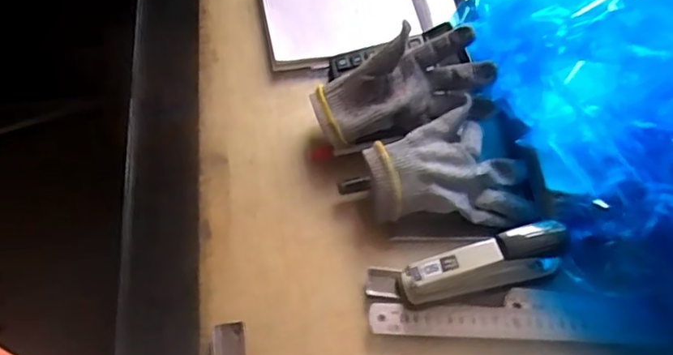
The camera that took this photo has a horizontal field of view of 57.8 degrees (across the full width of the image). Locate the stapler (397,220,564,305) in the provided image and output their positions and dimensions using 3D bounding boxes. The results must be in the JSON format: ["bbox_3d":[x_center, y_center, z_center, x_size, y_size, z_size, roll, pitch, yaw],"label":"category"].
[{"bbox_3d":[0.135,0.077,0.546,0.154,0.053,0.036,-12,60,-11],"label":"stapler"}]

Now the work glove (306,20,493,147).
[{"bbox_3d":[0.066,-0.091,0.603,0.174,0.064,0.079,-10,59,-10],"label":"work glove"}]

